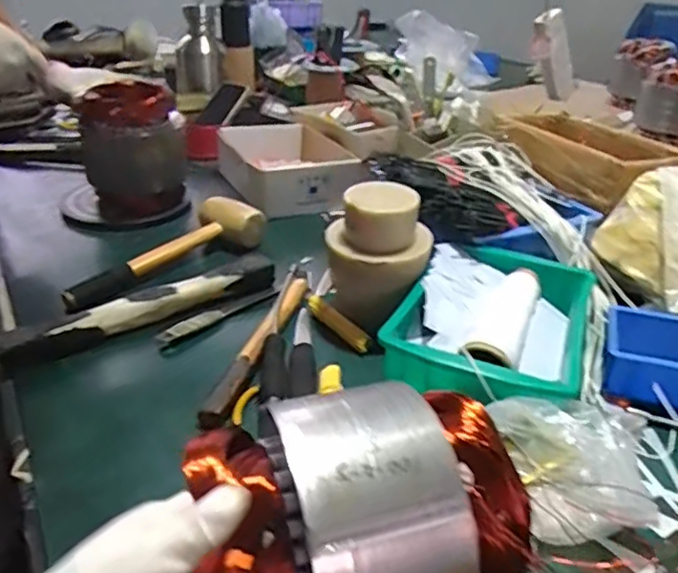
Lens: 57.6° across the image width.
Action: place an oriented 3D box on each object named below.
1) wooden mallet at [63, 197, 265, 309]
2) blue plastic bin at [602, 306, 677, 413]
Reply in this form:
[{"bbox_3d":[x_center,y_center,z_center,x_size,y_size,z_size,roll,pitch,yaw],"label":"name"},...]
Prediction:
[{"bbox_3d":[-0.225,-0.051,0.800,0.081,0.054,0.276,26,38,34],"label":"wooden mallet"},{"bbox_3d":[0.343,0.077,0.619,0.150,0.052,0.102,16,33,22],"label":"blue plastic bin"}]

